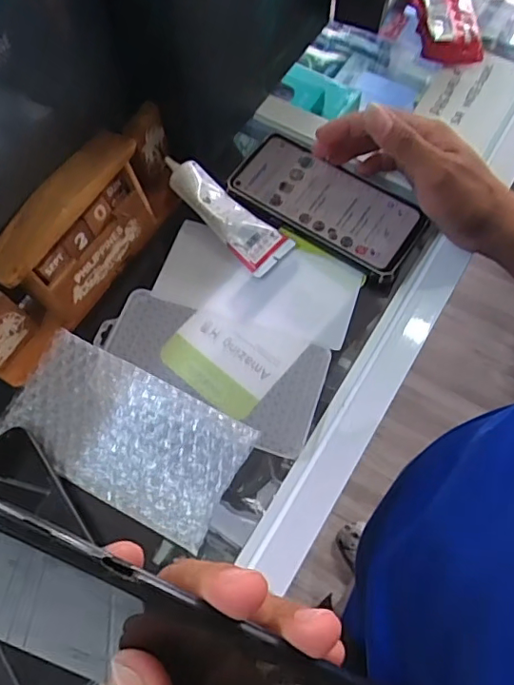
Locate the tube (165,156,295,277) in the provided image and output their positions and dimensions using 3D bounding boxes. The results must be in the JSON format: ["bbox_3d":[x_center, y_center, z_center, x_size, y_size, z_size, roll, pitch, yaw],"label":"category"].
[{"bbox_3d":[-0.029,-0.109,0.442,0.120,0.029,0.041,40,74,16],"label":"tube"}]

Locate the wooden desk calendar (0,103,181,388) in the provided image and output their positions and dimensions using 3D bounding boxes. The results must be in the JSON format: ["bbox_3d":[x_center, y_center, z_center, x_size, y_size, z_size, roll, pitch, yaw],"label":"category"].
[{"bbox_3d":[-0.137,-0.082,0.406,0.049,0.079,0.225,31,72,14],"label":"wooden desk calendar"}]

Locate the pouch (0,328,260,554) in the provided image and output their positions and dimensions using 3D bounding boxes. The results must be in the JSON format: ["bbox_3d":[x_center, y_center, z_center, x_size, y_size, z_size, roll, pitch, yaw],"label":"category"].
[{"bbox_3d":[-0.095,0.063,0.381,0.169,0.014,0.089,26,70,12],"label":"pouch"}]

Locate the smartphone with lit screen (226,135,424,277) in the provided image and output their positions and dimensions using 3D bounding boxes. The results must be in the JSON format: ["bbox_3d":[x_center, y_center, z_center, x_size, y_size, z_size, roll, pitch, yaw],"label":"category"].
[{"bbox_3d":[0.056,-0.117,0.444,0.156,0.009,0.073,36,73,17],"label":"smartphone with lit screen"}]

